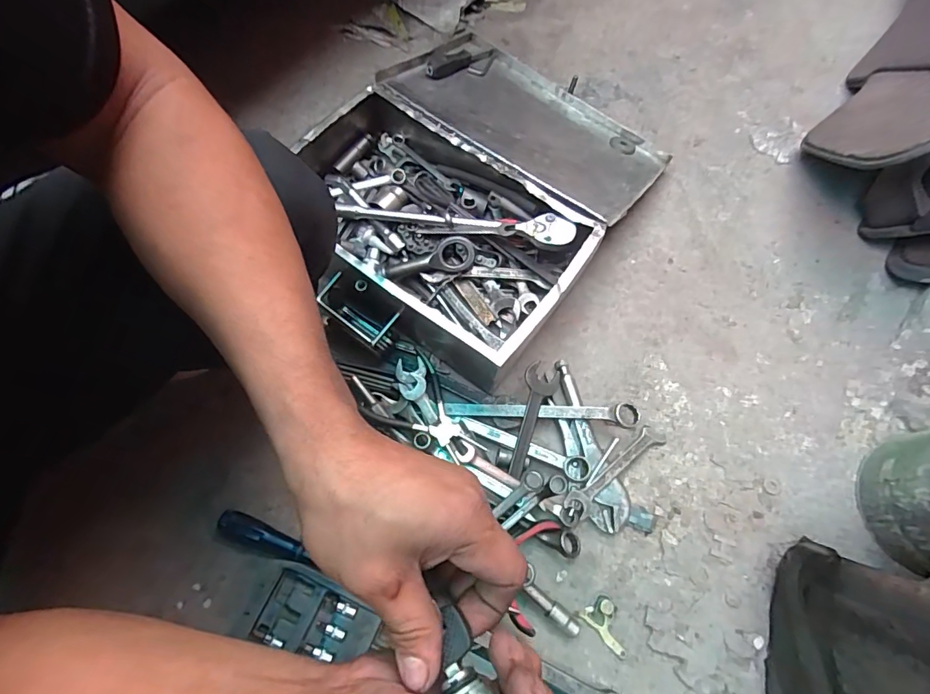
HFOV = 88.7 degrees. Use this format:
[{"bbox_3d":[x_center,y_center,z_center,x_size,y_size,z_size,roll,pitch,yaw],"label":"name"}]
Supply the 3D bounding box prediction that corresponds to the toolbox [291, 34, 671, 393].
[{"bbox_3d":[0.014,-0.249,0.681,0.421,0.112,0.499,37,73,12],"label":"toolbox"}]

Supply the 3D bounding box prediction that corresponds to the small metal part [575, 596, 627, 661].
[{"bbox_3d":[0.160,0.305,0.522,0.064,0.019,0.037,41,74,13],"label":"small metal part"}]

